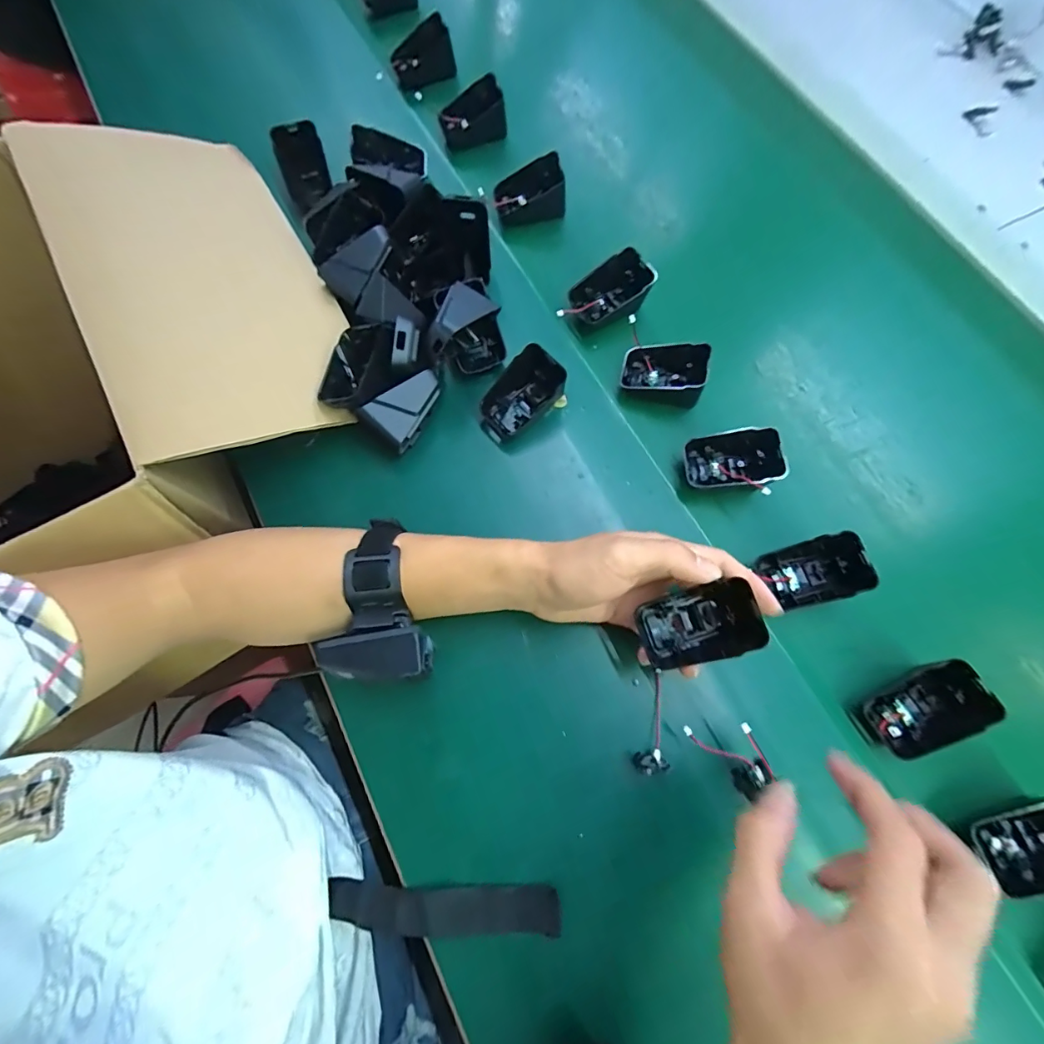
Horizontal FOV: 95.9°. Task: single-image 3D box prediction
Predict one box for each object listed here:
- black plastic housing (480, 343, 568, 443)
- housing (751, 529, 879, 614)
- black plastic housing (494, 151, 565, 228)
[{"bbox_3d":[0.000,-0.101,0.380,0.067,0.046,0.047,-42,78,-13],"label":"black plastic housing"},{"bbox_3d":[0.212,0.035,0.343,0.069,0.022,0.047,-25,76,25],"label":"housing"},{"bbox_3d":[0.007,-0.314,0.451,0.065,0.046,0.043,-11,73,-5],"label":"black plastic housing"}]

